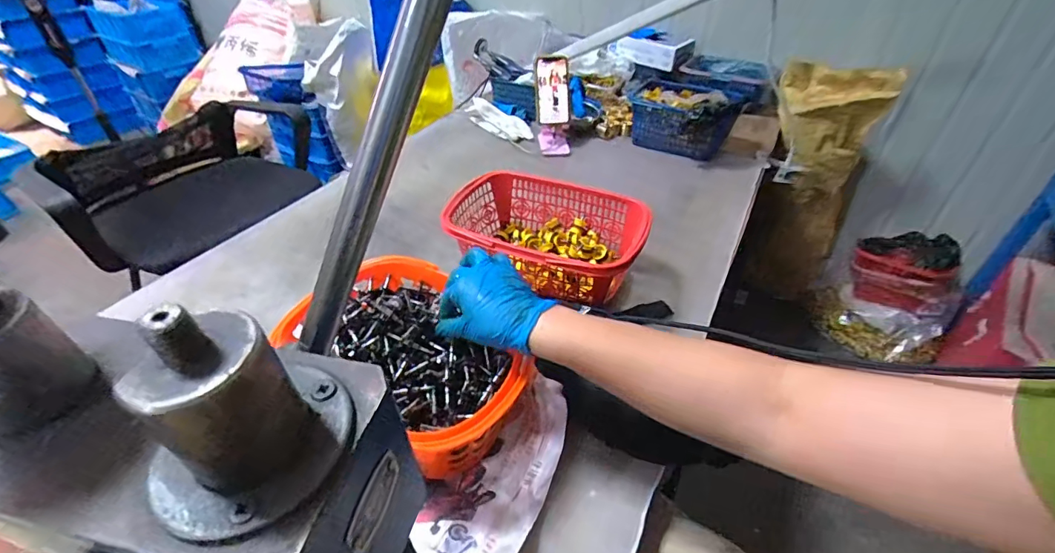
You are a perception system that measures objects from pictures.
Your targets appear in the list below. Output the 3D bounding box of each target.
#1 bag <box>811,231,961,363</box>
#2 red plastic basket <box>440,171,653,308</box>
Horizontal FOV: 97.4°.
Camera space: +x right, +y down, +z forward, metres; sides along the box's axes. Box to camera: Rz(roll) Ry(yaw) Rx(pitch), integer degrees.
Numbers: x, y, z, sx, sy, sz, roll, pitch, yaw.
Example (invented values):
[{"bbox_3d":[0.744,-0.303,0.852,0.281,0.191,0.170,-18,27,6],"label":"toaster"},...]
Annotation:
[{"bbox_3d":[1.063,0.058,1.353,0.206,0.354,0.314,-31,50,-30],"label":"bag"},{"bbox_3d":[0.021,-0.051,0.709,0.277,0.120,0.191,15,44,17],"label":"red plastic basket"}]

